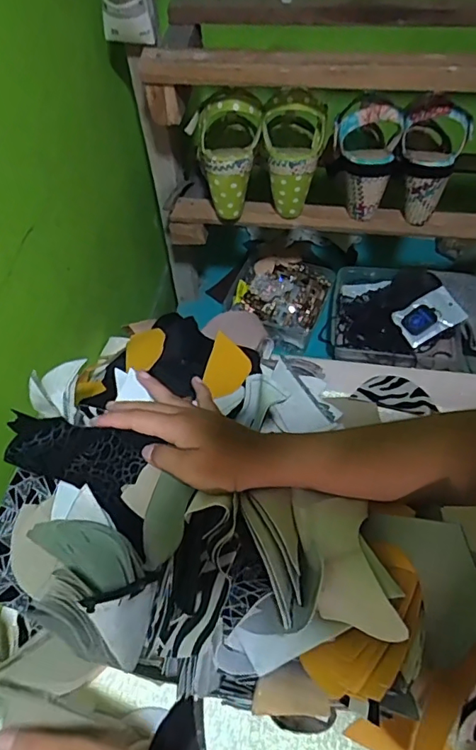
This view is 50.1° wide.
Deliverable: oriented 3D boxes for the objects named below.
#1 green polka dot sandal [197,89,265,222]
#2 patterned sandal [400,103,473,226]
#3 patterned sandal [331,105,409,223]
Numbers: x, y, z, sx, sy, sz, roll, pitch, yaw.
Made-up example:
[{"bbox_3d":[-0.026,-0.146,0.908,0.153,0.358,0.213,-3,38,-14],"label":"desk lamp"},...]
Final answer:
[{"bbox_3d":[-0.015,-0.282,0.664,0.080,0.153,0.080,9,28,7],"label":"green polka dot sandal"},{"bbox_3d":[0.235,-0.258,0.634,0.072,0.144,0.069,16,56,13],"label":"patterned sandal"},{"bbox_3d":[0.161,-0.278,0.653,0.083,0.133,0.082,11,54,11],"label":"patterned sandal"}]

